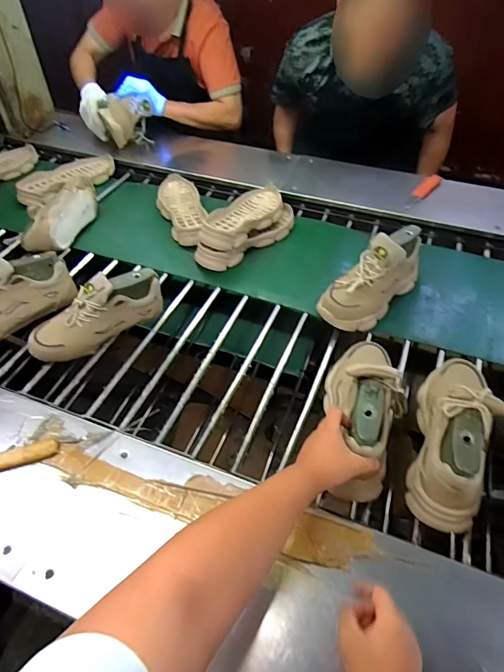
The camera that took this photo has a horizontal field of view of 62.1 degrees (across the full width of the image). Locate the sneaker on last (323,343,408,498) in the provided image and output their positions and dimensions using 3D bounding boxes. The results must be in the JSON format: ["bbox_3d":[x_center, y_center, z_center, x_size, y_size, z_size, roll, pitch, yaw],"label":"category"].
[{"bbox_3d":[0.178,0.100,0.674,0.093,0.133,0.283,10,46,7],"label":"sneaker on last"}]

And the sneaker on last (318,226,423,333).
[{"bbox_3d":[0.258,-0.129,0.881,0.106,0.147,0.242,33,57,26],"label":"sneaker on last"}]

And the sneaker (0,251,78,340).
[{"bbox_3d":[-0.497,-0.073,0.849,0.269,0.131,0.096,-27,54,-23],"label":"sneaker"}]

